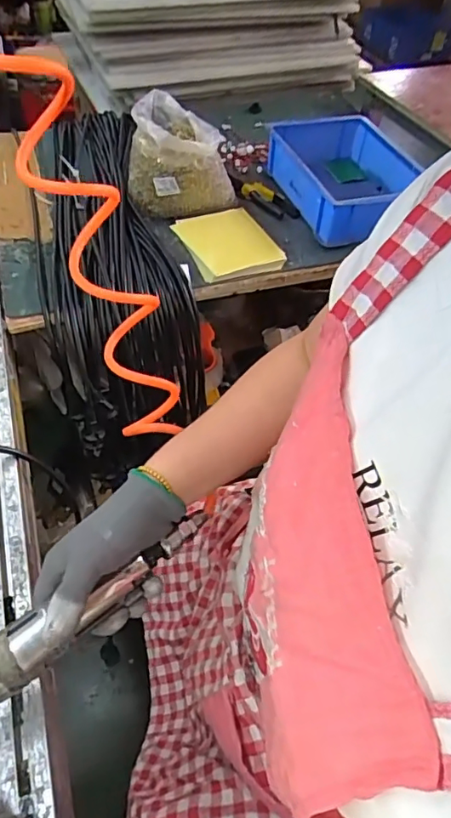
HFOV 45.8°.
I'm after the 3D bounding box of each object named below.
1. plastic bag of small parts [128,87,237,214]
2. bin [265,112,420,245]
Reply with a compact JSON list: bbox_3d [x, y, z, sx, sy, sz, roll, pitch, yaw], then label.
[{"bbox_3d":[-0.075,-0.426,0.909,0.177,0.140,0.161,-2,51,-6],"label":"plastic bag of small parts"},{"bbox_3d":[0.209,-0.416,0.962,0.202,0.083,0.321,-7,52,-10],"label":"bin"}]

